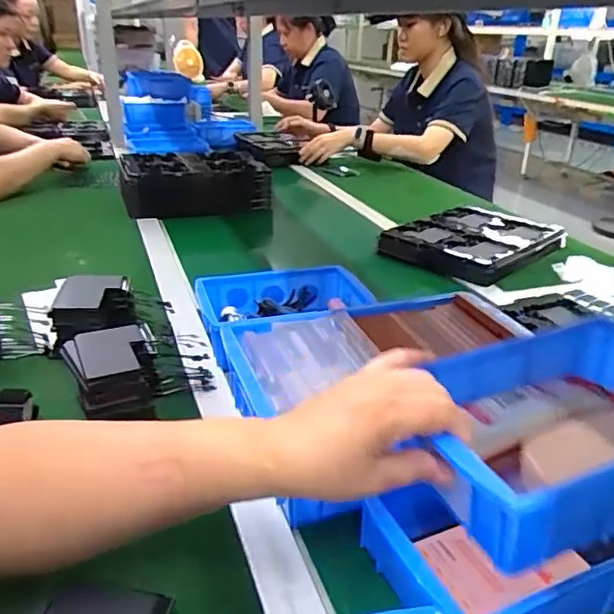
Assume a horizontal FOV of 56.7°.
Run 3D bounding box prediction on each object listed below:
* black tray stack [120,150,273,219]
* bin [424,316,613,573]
[{"bbox_3d":[-0.243,-0.263,1.223,0.317,0.105,0.150,-3,27,-9],"label":"black tray stack"},{"bbox_3d":[0.167,0.071,0.367,0.205,0.051,0.129,-9,28,-20],"label":"bin"}]

